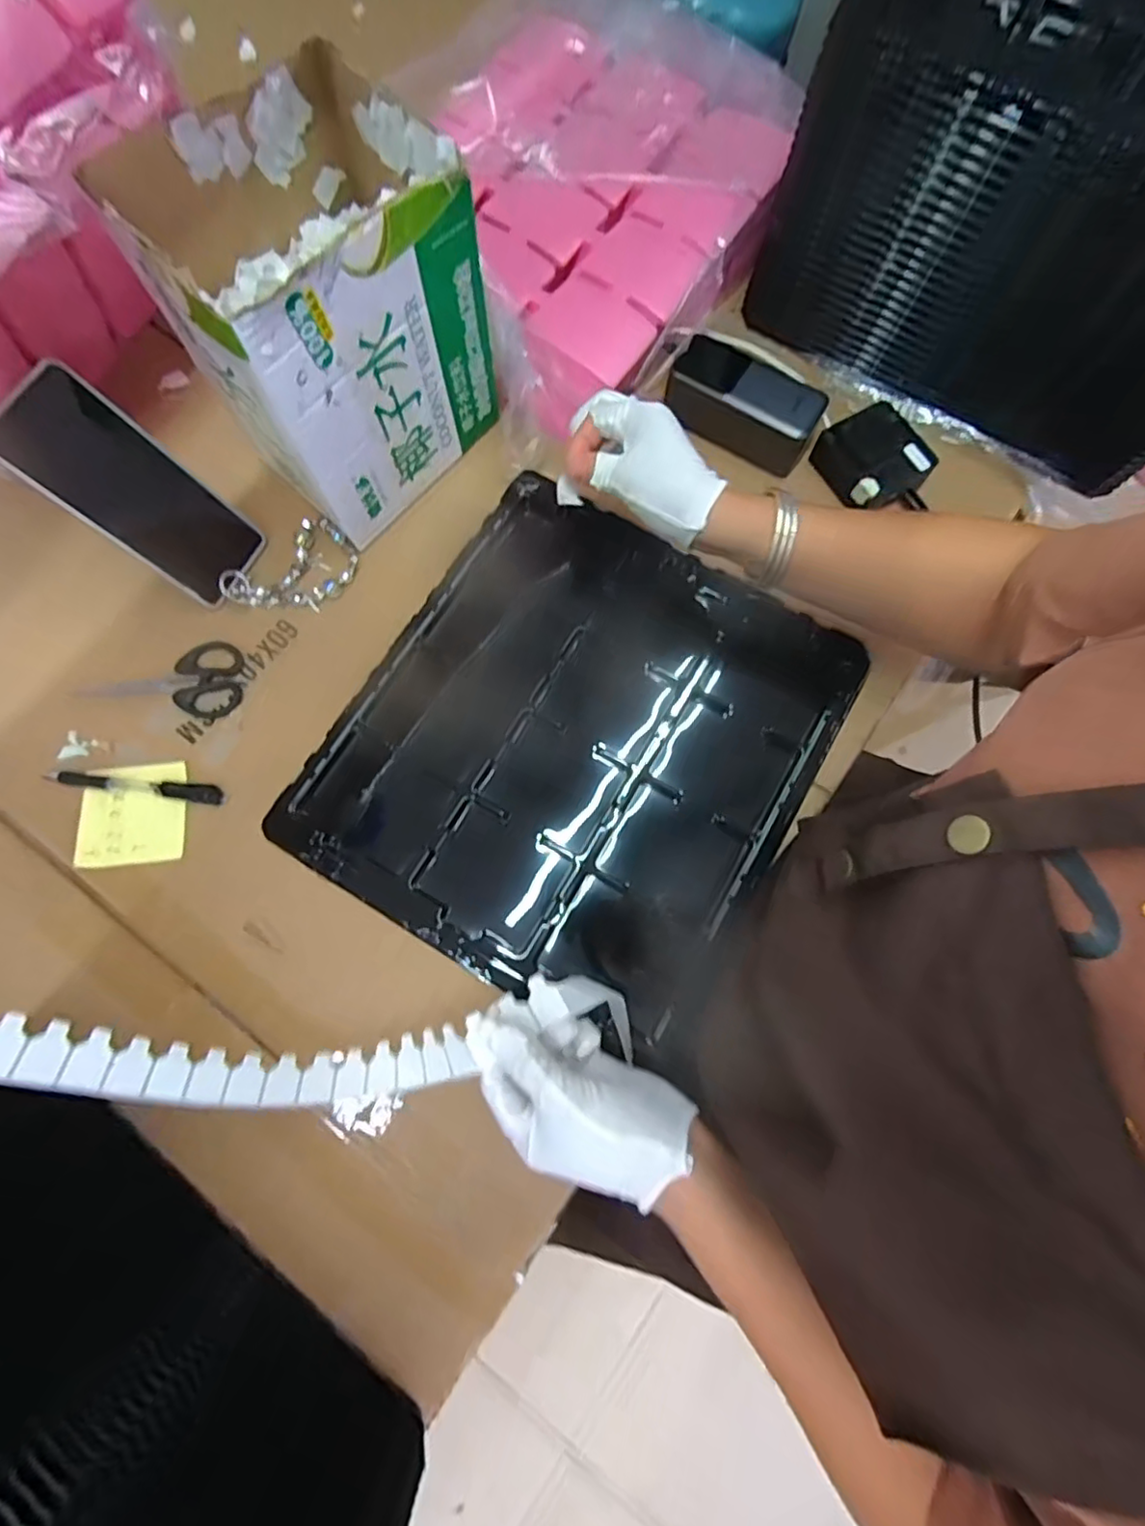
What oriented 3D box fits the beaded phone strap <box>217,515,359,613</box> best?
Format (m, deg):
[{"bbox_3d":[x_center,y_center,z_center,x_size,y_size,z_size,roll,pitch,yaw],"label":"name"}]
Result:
[{"bbox_3d":[-0.231,-0.158,0.514,0.070,0.015,0.101,44,79,9],"label":"beaded phone strap"}]

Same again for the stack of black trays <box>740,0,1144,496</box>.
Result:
[{"bbox_3d":[0.414,-0.495,0.505,0.361,0.203,0.368,33,77,7],"label":"stack of black trays"}]

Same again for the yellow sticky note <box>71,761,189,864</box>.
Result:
[{"bbox_3d":[-0.335,0.038,0.469,0.079,0.006,0.074,-3,76,-2],"label":"yellow sticky note"}]

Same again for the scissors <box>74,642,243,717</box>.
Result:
[{"bbox_3d":[-0.334,-0.064,0.497,0.135,0.016,0.060,-3,76,-2],"label":"scissors"}]

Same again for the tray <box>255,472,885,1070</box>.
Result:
[{"bbox_3d":[0.006,-0.018,0.483,0.325,0.019,0.367,31,77,6],"label":"tray"}]

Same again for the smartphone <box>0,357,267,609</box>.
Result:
[{"bbox_3d":[-0.317,-0.199,0.455,0.012,0.163,0.080,15,72,40],"label":"smartphone"}]

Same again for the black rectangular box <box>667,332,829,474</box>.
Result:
[{"bbox_3d":[0.151,-0.316,0.542,0.131,0.055,0.058,25,76,5],"label":"black rectangular box"}]

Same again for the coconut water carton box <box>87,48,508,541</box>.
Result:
[{"bbox_3d":[-0.175,-0.321,0.456,0.159,0.202,0.185,42,78,9],"label":"coconut water carton box"}]

